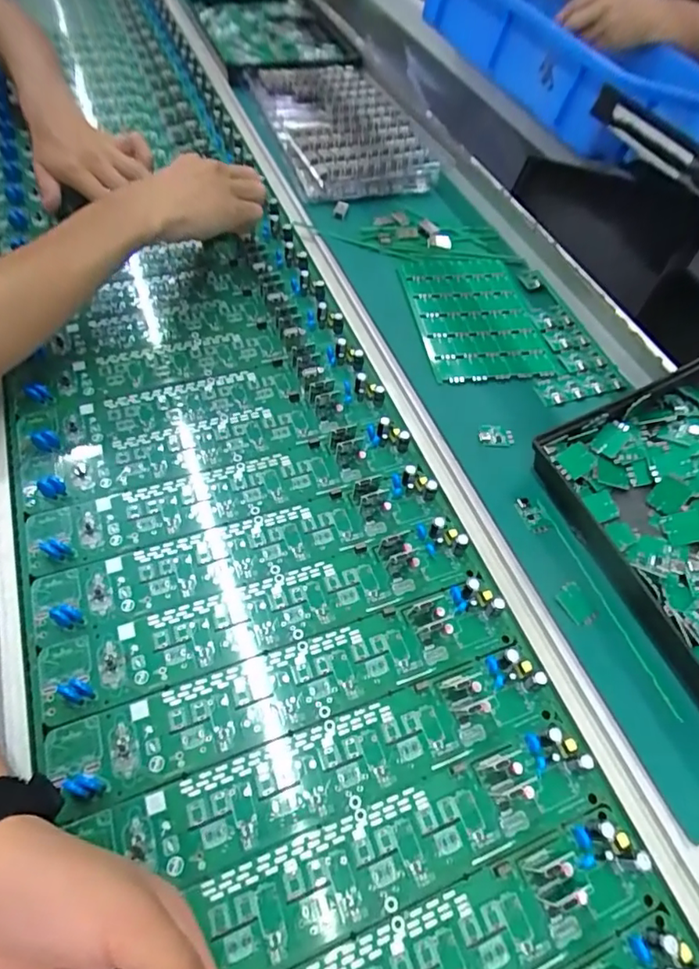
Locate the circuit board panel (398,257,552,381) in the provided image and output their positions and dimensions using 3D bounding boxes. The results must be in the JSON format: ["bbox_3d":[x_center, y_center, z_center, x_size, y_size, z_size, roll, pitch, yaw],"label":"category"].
[{"bbox_3d":[0.115,-0.163,0.505,0.105,0.007,0.179,-6,58,-6],"label":"circuit board panel"}]

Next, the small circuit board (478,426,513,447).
[{"bbox_3d":[0.116,-0.038,0.426,0.028,0.004,0.019,3,57,-1],"label":"small circuit board"}]

